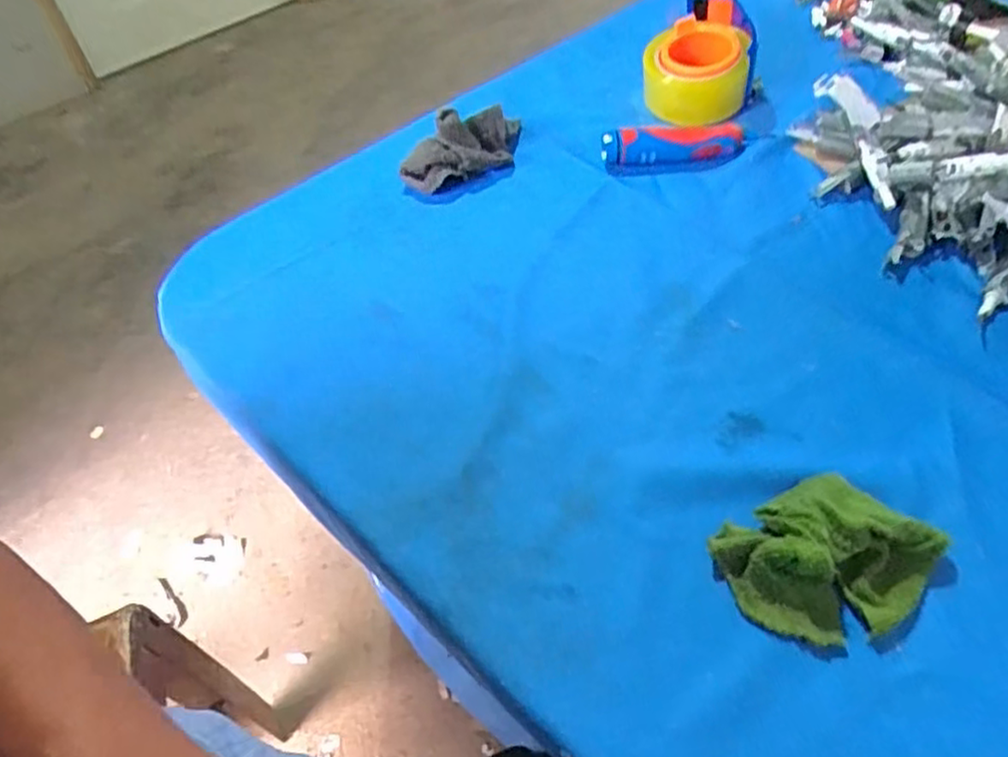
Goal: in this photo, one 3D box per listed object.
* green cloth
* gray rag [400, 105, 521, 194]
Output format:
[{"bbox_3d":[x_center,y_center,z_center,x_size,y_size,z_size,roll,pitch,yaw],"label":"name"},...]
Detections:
[{"bbox_3d":[0.179,0.096,0.373,0.106,0.031,0.080,-23,53,-13],"label":"green cloth"},{"bbox_3d":[-0.040,-0.220,0.635,0.110,0.044,0.102,-3,51,2],"label":"gray rag"}]

